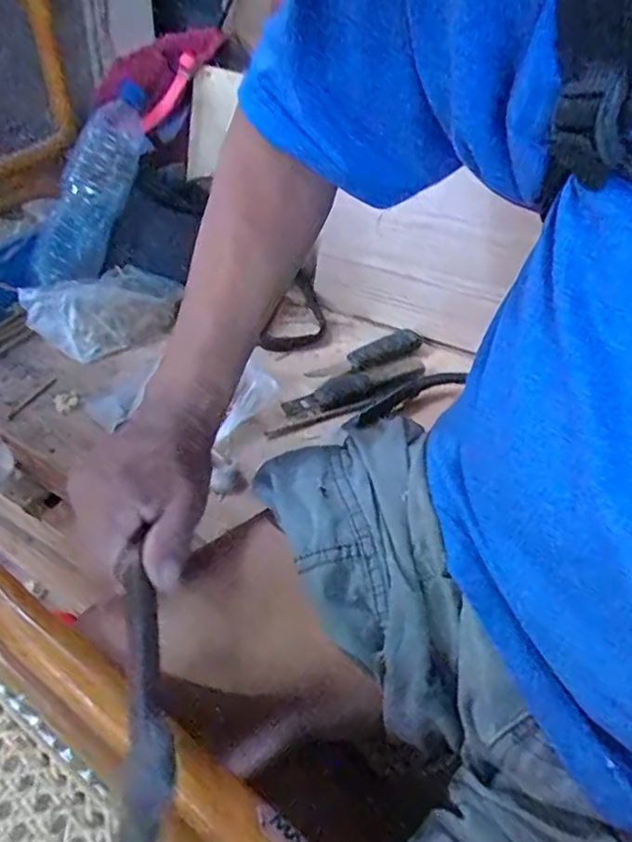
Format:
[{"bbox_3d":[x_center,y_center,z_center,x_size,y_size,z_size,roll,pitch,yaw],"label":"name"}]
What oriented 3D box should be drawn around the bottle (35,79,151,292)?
[{"bbox_3d":[-0.281,-0.302,0.732,0.065,0.070,0.295,13,76,15],"label":"bottle"}]

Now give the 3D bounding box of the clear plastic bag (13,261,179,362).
[{"bbox_3d":[-0.242,-0.139,0.690,0.108,0.056,0.175,33,53,30],"label":"clear plastic bag"}]

